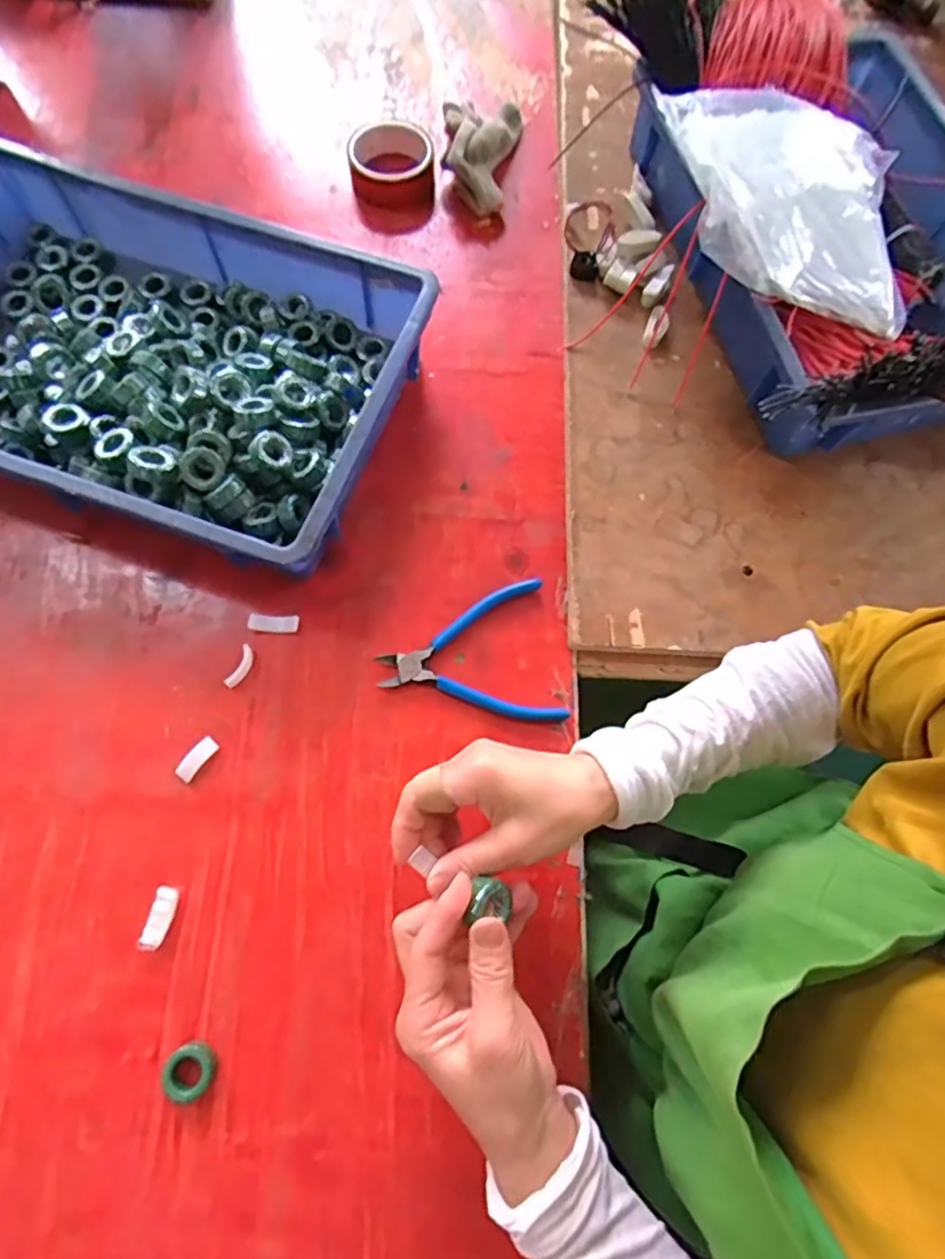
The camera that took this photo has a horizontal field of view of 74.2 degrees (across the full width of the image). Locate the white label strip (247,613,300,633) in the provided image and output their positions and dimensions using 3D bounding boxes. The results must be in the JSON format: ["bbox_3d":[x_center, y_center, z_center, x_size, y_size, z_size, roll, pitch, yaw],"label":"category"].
[{"bbox_3d":[-0.160,-0.005,0.502,0.039,0.007,0.014,1,71,-2],"label":"white label strip"}]

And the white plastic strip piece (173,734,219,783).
[{"bbox_3d":[-0.207,0.096,0.468,0.015,0.004,0.034,37,74,10],"label":"white plastic strip piece"}]

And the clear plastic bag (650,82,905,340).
[{"bbox_3d":[0.277,-0.383,0.548,0.229,0.067,0.204,9,71,1],"label":"clear plastic bag"}]

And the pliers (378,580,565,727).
[{"bbox_3d":[-0.004,0.026,0.498,0.139,0.013,0.117,-10,72,-5],"label":"pliers"}]

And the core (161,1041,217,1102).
[{"bbox_3d":[-0.182,0.283,0.401,0.031,0.011,0.030,1,71,-2],"label":"core"}]

